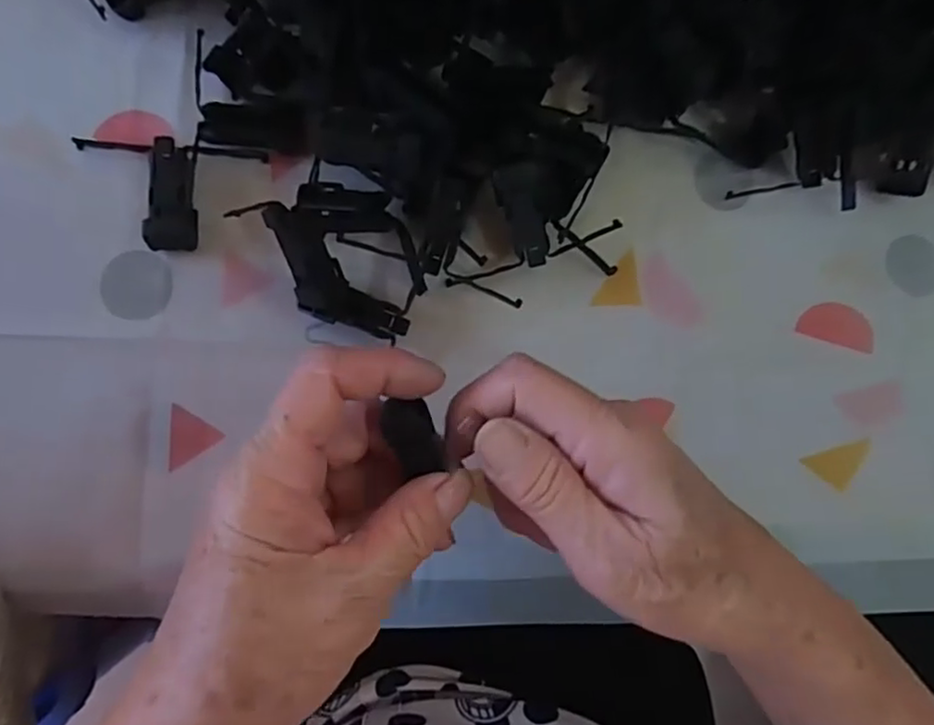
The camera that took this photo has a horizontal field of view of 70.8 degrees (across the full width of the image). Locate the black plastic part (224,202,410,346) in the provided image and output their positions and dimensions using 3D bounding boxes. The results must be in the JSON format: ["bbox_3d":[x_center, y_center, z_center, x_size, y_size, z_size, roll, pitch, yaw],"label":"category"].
[{"bbox_3d":[-0.065,-0.037,0.288,0.028,0.021,0.084,-48,122,-7],"label":"black plastic part"}]

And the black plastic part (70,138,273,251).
[{"bbox_3d":[-0.137,-0.077,0.297,0.081,0.015,0.049,2,85,-5],"label":"black plastic part"}]

